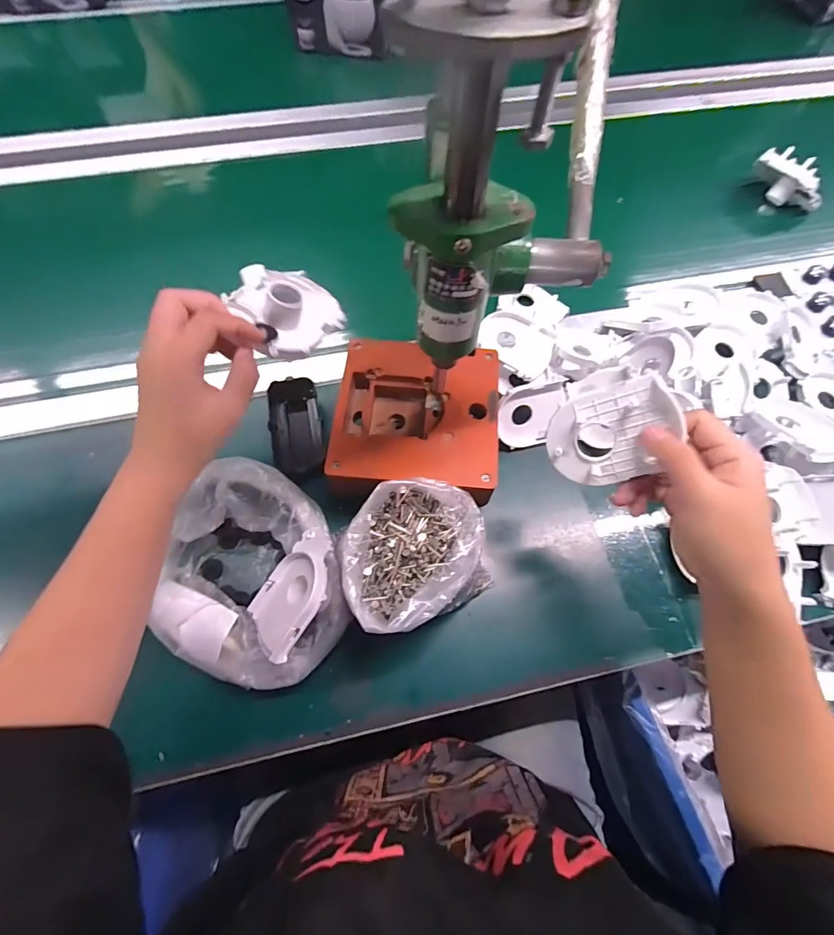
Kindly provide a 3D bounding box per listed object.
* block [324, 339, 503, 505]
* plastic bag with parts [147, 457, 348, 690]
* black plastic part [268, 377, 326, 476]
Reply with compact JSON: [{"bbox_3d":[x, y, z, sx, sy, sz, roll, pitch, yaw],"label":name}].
[{"bbox_3d":[0.000,-0.042,0.423,0.149,0.050,0.160,5,66,1],"label":"block"},{"bbox_3d":[-0.143,0.091,0.380,0.167,0.068,0.177,11,66,4],"label":"plastic bag with parts"},{"bbox_3d":[-0.128,-0.043,0.457,0.050,0.029,0.110,-9,67,-5],"label":"black plastic part"}]

